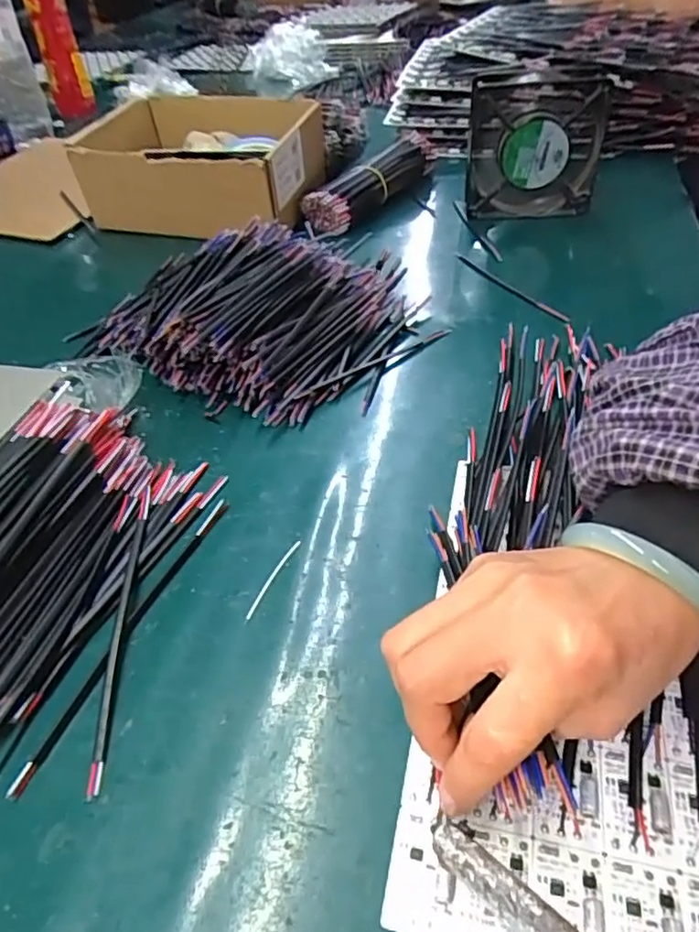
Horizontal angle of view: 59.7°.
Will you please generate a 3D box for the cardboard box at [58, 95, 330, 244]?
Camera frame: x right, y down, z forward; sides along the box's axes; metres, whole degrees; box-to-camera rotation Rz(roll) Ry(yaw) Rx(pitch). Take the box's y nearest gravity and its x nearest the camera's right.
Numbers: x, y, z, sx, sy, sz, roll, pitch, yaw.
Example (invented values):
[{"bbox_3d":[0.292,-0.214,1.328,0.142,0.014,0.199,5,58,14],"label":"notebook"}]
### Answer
[{"bbox_3d":[-0.150,-0.320,0.650,0.223,0.082,0.170,8,46,13],"label":"cardboard box"}]

